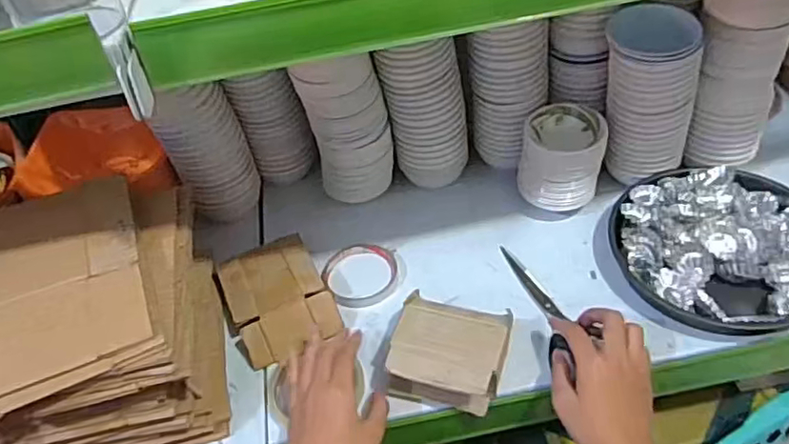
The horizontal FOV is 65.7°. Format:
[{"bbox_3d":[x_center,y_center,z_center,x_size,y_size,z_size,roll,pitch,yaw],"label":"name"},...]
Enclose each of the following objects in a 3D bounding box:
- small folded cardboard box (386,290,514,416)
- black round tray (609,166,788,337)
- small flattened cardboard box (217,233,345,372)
[{"bbox_3d":[0.052,0.123,0.574,0.100,0.055,0.087,10,48,18],"label":"small folded cardboard box"},{"bbox_3d":[0.339,0.023,0.637,0.205,0.038,0.202,-4,45,4],"label":"black round tray"},{"bbox_3d":[-0.126,0.076,0.654,0.100,0.028,0.138,-21,48,-16],"label":"small flattened cardboard box"}]

